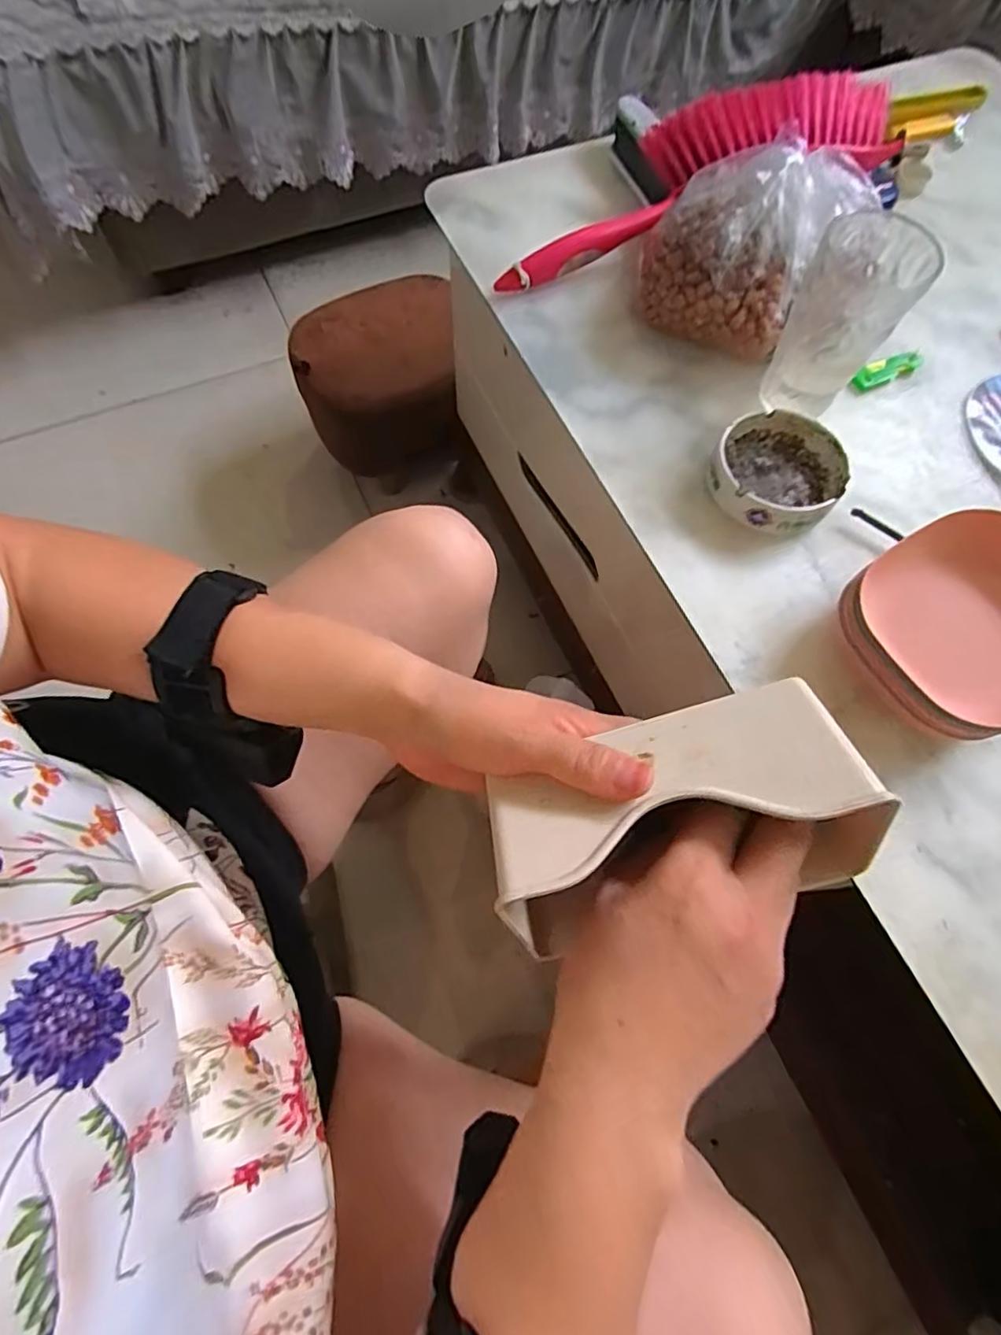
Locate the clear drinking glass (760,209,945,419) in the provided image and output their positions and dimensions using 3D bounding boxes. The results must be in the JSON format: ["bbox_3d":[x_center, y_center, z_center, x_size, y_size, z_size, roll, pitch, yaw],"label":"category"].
[{"bbox_3d":[0.259,-0.260,0.464,0.071,0.128,0.084,31,71,11],"label":"clear drinking glass"}]

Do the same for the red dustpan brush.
[{"bbox_3d":[0.158,-0.462,0.561,0.357,0.092,0.127,-16,69,-7],"label":"red dustpan brush"}]

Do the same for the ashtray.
[{"bbox_3d":[0.216,-0.152,0.471,0.095,0.033,0.102,0,68,-1],"label":"ashtray"}]

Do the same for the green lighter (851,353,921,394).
[{"bbox_3d":[0.344,-0.264,0.533,0.066,0.007,0.021,-22,70,-9],"label":"green lighter"}]

